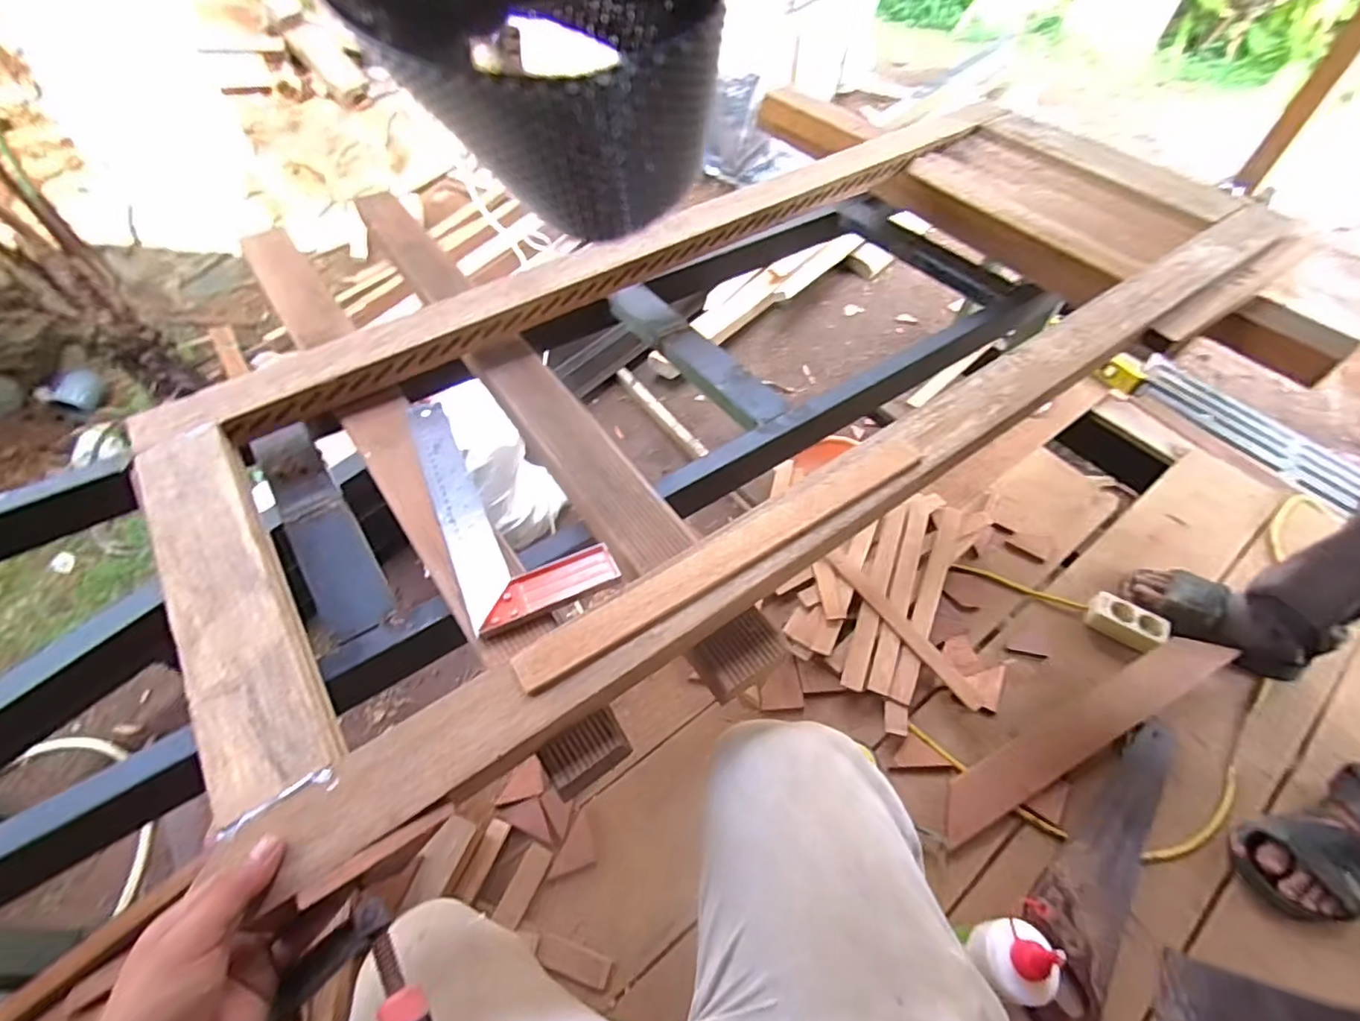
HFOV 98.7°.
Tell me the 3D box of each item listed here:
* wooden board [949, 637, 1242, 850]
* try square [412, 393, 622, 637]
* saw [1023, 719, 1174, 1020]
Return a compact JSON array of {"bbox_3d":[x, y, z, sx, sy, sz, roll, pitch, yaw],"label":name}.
[{"bbox_3d":[0.592,0.313,0.853,0.536,0.016,0.069,-23,55,-15],"label":"wooden board"},{"bbox_3d":[-0.173,-0.020,0.569,0.123,0.028,0.291,-20,55,-18],"label":"try square"},{"bbox_3d":[0.544,0.449,0.758,0.103,0.020,0.459,35,58,22],"label":"saw"}]

